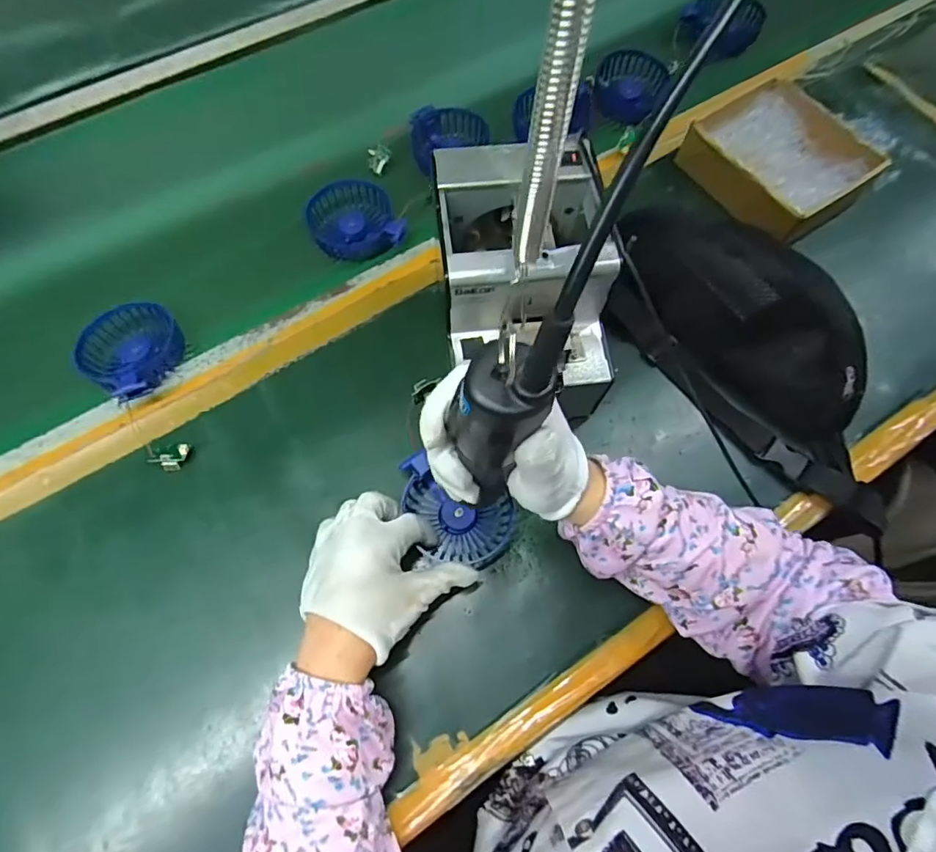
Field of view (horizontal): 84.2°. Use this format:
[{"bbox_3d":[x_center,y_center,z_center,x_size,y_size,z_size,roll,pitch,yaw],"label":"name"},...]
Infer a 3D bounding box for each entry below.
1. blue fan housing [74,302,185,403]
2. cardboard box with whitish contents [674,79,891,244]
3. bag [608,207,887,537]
[{"bbox_3d":[-0.314,-0.074,0.480,0.093,0.033,0.083,30,70,10],"label":"blue fan housing"},{"bbox_3d":[0.320,-0.274,0.530,0.140,0.041,0.160,-36,71,-12],"label":"cardboard box with whitish contents"},{"bbox_3d":[0.261,-0.076,0.456,0.327,0.092,0.145,41,73,14],"label":"bag"}]

